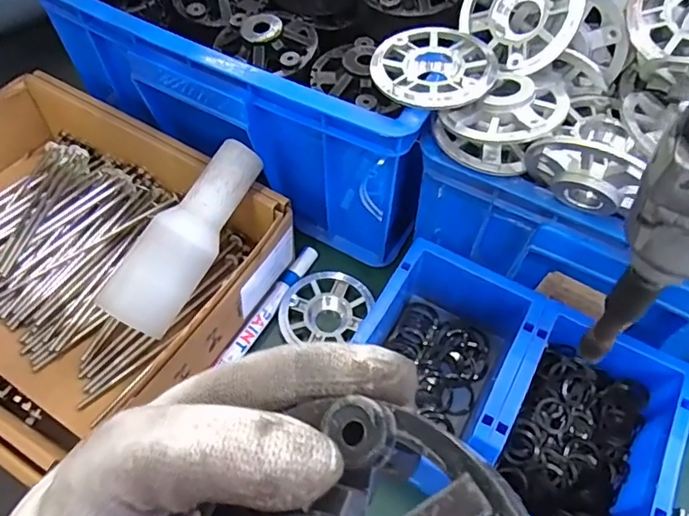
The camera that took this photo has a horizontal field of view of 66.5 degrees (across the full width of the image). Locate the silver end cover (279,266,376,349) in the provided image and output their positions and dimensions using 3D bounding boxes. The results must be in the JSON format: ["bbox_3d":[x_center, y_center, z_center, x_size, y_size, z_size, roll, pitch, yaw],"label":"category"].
[{"bbox_3d":[-0.017,0.043,0.441,0.067,0.012,0.077,29,61,16],"label":"silver end cover"}]

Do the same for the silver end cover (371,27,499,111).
[{"bbox_3d":[0.060,-0.126,0.348,0.077,0.025,0.065,19,59,10],"label":"silver end cover"}]

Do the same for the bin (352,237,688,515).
[{"bbox_3d":[0.110,0.097,0.371,0.208,0.072,0.147,27,60,15],"label":"bin"}]

